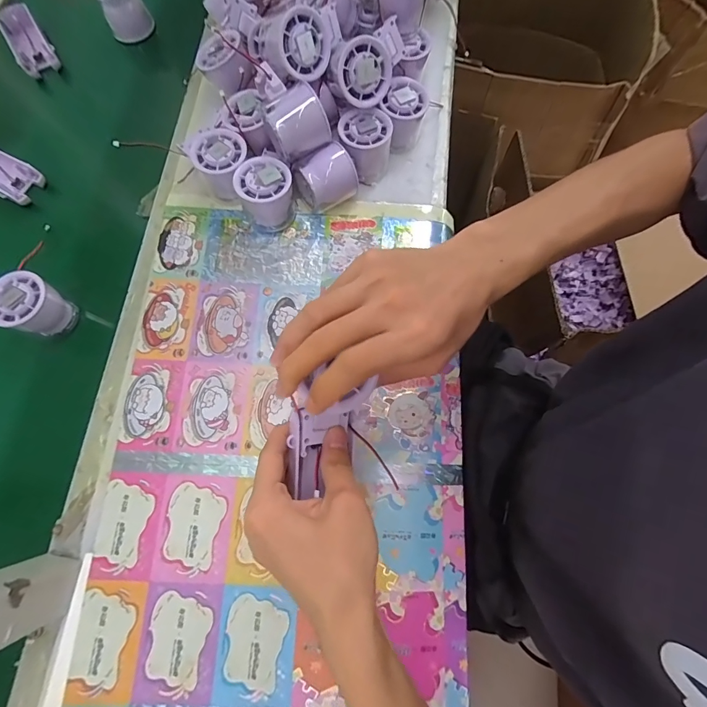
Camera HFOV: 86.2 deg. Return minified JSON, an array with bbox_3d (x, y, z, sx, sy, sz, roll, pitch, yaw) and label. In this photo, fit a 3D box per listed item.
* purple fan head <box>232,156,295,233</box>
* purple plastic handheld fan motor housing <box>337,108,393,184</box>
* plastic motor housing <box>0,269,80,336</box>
[{"bbox_3d":[-0.094,-0.173,0.412,0.056,0.059,0.053,0,74,1],"label":"purple fan head"},{"bbox_3d":[0.013,-0.238,0.431,0.056,0.059,0.053,7,75,3],"label":"purple plastic handheld fan motor housing"},{"bbox_3d":[-0.339,-0.048,0.402,0.047,0.062,0.056,15,75,5],"label":"plastic motor housing"}]

